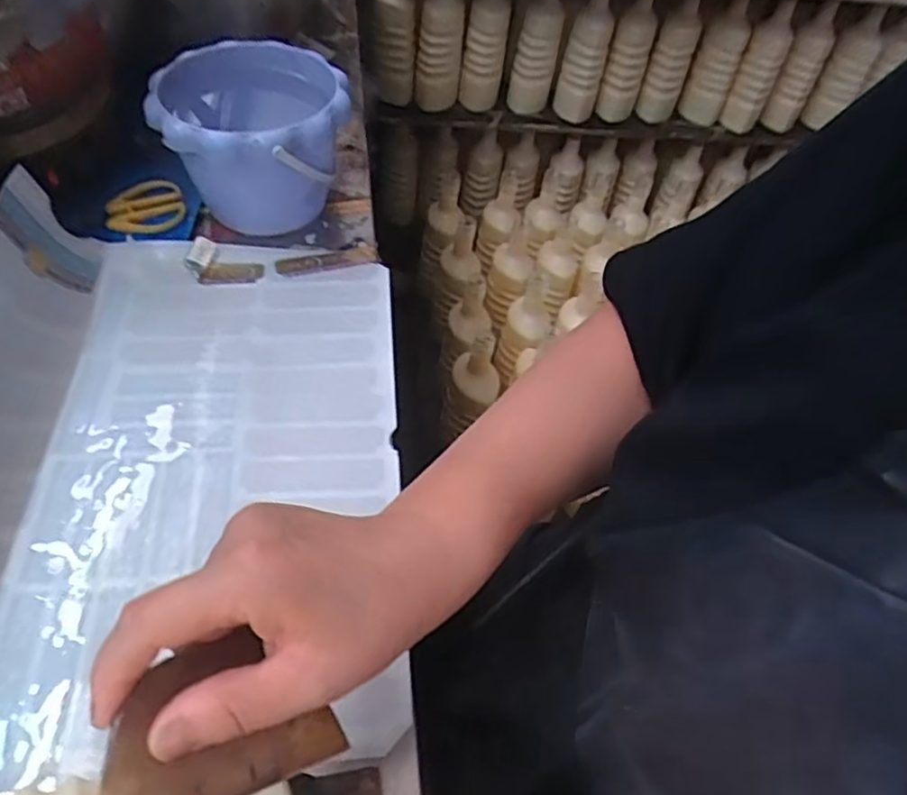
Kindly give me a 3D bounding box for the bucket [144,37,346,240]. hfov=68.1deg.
[{"bbox_3d":[-0.168,-0.224,0.579,0.150,0.116,0.182,-2,54,-8],"label":"bucket"}]

